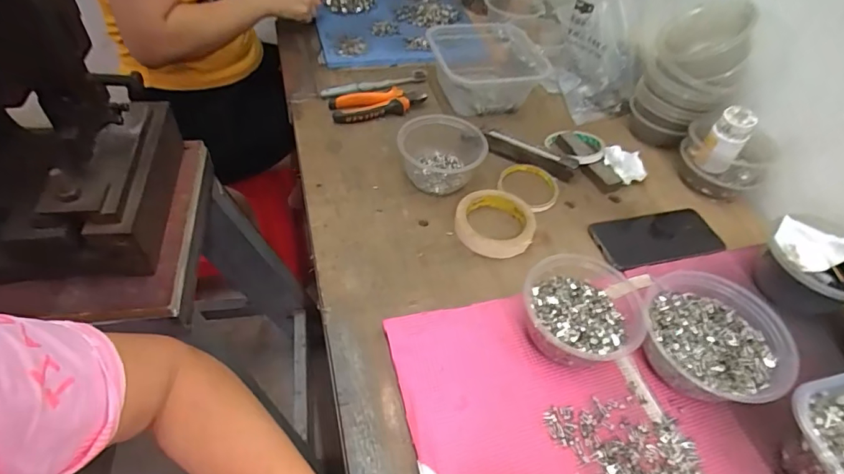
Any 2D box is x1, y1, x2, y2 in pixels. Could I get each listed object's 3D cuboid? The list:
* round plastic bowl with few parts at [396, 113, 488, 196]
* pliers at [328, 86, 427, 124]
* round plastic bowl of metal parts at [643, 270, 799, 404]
[{"bbox_3d":[0.028,-0.113,0.634,0.121,0.061,0.102,-2,49,-6],"label":"round plastic bowl with few parts"},{"bbox_3d":[-0.067,-0.209,0.728,0.146,0.026,0.055,-15,53,-19],"label":"pliers"},{"bbox_3d":[0.283,0.101,0.467,0.130,0.056,0.130,3,49,-4],"label":"round plastic bowl of metal parts"}]

